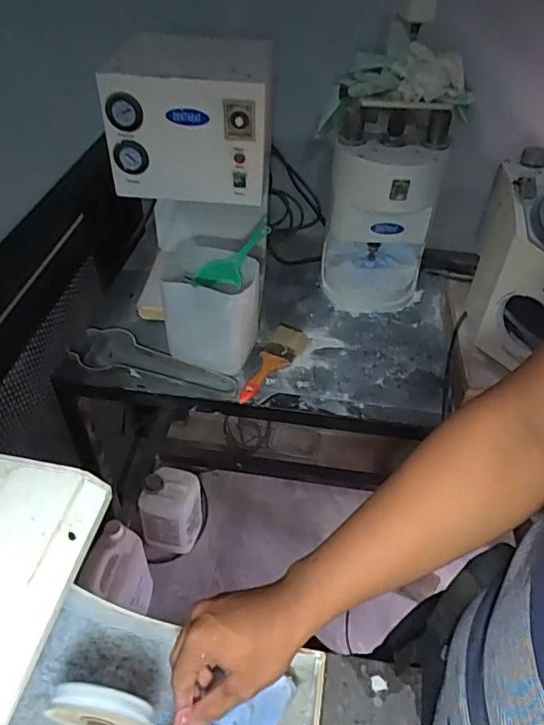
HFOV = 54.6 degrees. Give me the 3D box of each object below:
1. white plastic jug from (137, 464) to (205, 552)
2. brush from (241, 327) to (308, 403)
[{"bbox_3d":[-0.266,0.396,1.428,0.145,0.190,0.138,7,43,4],"label":"white plastic jug"},{"bbox_3d":[0.001,-0.002,0.958,0.061,0.021,0.198,21,46,19],"label":"brush"}]

